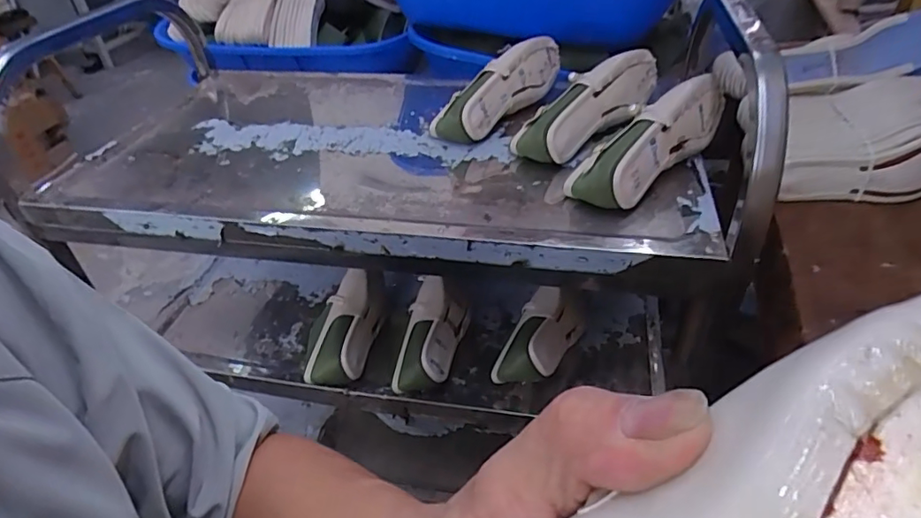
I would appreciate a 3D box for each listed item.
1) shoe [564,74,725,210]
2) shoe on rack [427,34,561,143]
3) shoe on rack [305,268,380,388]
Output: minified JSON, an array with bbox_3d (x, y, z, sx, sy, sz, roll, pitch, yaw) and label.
[{"bbox_3d":[0.216,-0.138,0.606,0.215,0.083,0.075,-31,46,-29],"label":"shoe"},{"bbox_3d":[0.062,-0.242,0.756,0.077,0.088,0.225,25,47,32],"label":"shoe on rack"},{"bbox_3d":[-0.173,0.105,0.808,0.091,0.061,0.189,2,55,10],"label":"shoe on rack"}]

